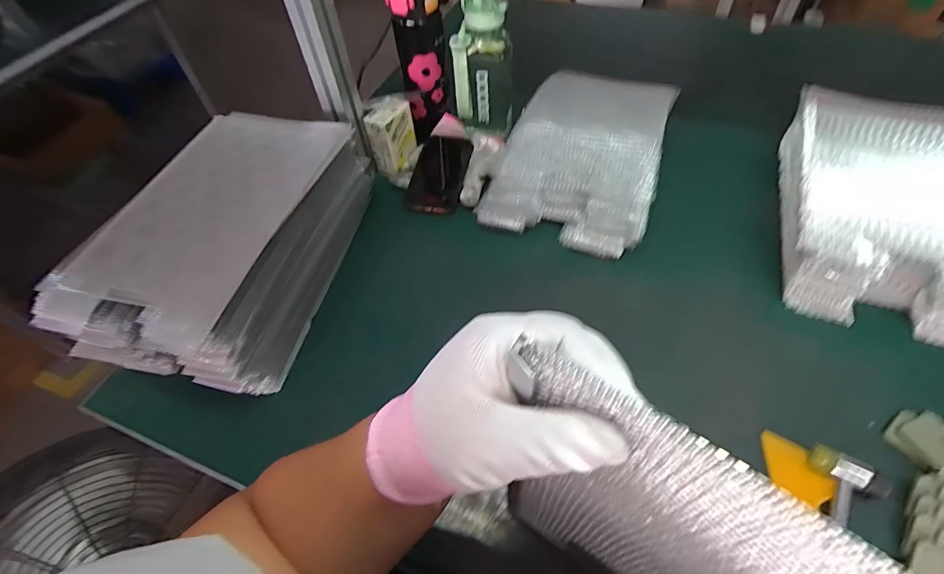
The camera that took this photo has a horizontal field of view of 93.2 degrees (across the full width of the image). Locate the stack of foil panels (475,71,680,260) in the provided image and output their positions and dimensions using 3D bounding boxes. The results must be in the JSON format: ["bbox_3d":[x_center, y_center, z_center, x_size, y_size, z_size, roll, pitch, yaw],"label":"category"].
[{"bbox_3d":[0.152,-0.187,0.627,0.213,0.038,0.257,17,79,20],"label":"stack of foil panels"}]

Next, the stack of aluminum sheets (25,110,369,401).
[{"bbox_3d":[-0.308,-0.066,0.565,0.230,0.162,0.361,9,55,11],"label":"stack of aluminum sheets"}]

